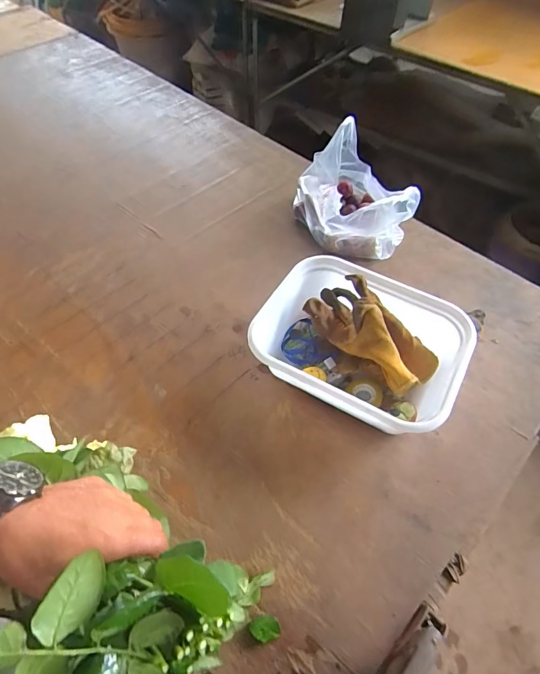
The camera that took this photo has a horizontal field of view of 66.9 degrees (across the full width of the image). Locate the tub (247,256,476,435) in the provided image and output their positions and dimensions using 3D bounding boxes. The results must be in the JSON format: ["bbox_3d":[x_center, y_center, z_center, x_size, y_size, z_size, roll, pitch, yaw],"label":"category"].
[{"bbox_3d":[0.140,0.014,0.651,0.301,0.095,0.239,27,59,18],"label":"tub"}]

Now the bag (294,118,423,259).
[{"bbox_3d":[0.160,-0.293,0.835,0.177,0.150,0.271,-18,56,-12],"label":"bag"}]

